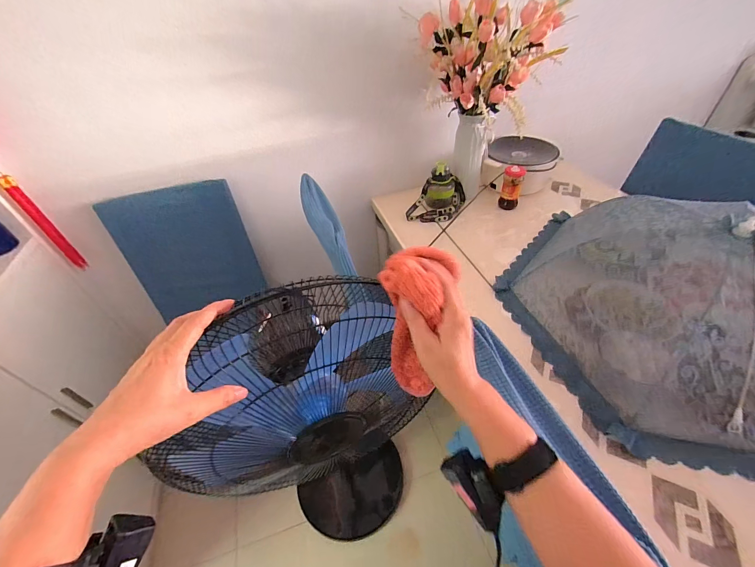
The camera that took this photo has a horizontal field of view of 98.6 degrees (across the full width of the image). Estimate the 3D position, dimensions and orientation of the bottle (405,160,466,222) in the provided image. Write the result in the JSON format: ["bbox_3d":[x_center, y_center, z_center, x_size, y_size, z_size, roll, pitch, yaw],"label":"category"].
[{"bbox_3d":[0.226,-0.348,1.201,0.148,0.144,0.237,25,51,28],"label":"bottle"}]

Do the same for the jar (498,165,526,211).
[{"bbox_3d":[0.500,-0.356,1.211,0.073,0.156,0.078,11,46,16],"label":"jar"}]

